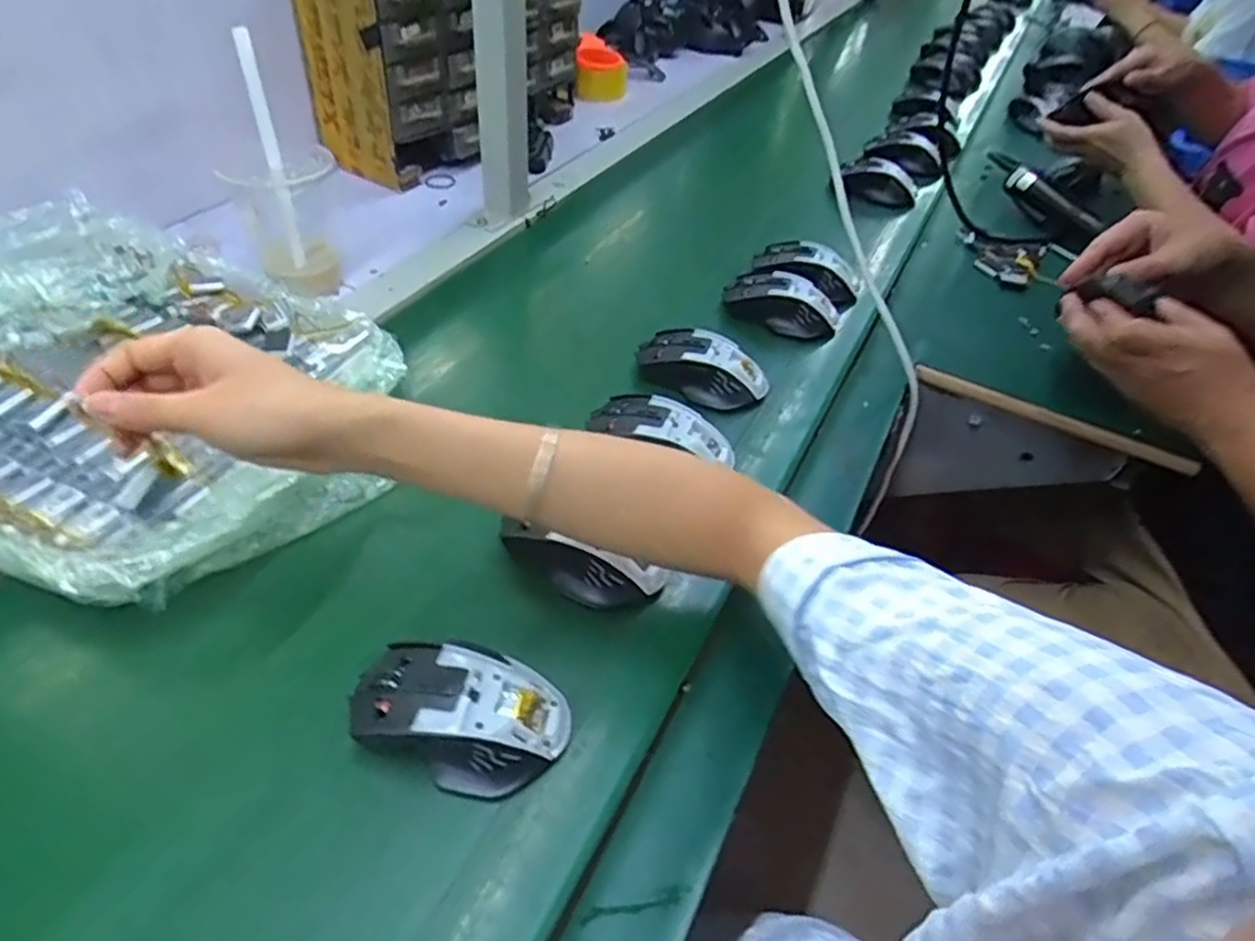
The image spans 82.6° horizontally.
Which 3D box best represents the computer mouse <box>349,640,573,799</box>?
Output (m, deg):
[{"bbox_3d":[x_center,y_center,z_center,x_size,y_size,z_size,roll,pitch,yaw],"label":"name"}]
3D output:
[{"bbox_3d":[-0.090,0.129,0.386,0.110,0.037,0.066,13,46,11],"label":"computer mouse"}]

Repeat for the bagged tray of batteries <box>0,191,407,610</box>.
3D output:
[{"bbox_3d":[-0.362,-0.074,0.517,0.381,0.051,0.310,24,47,6],"label":"bagged tray of batteries"}]

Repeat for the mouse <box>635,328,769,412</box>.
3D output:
[{"bbox_3d":[0.066,-0.089,0.622,0.113,0.038,0.057,21,48,18],"label":"mouse"}]

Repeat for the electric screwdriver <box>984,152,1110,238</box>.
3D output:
[{"bbox_3d":[0.487,-0.336,0.847,0.039,0.031,0.236,-5,45,-7],"label":"electric screwdriver"}]

